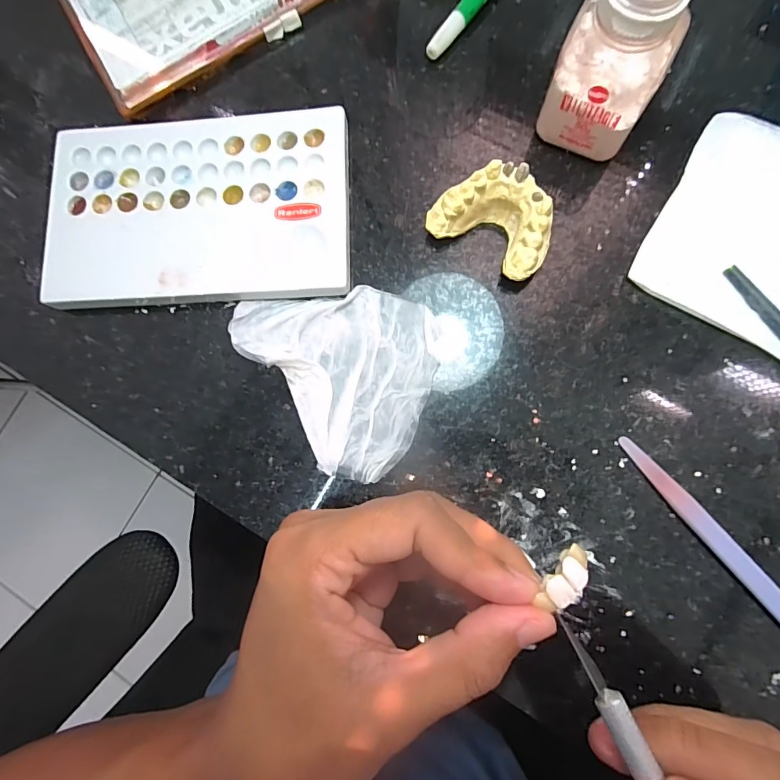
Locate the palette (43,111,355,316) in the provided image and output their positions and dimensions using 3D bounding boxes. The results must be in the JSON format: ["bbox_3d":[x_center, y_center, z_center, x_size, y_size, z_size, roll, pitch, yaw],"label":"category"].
[{"bbox_3d":[-0.096,-0.091,0.218,0.151,0.012,0.092,-2,84,5],"label":"palette"}]

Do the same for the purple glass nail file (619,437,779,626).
[{"bbox_3d":[0.147,0.075,0.180,0.009,0.004,0.137,-42,80,11],"label":"purple glass nail file"}]

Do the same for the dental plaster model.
[{"bbox_3d":[0.049,-0.078,0.199,0.054,0.026,0.037,33,88,8],"label":"dental plaster model"}]

